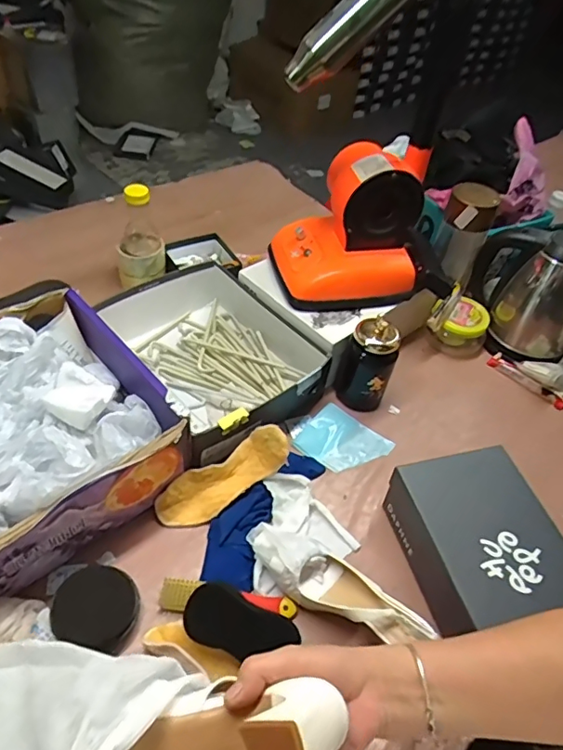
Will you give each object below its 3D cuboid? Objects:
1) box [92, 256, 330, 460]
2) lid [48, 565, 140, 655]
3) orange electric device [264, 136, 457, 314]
[{"bbox_3d":[-0.120,-0.048,0.867,0.261,0.104,0.373,-24,55,-26],"label":"box"},{"bbox_3d":[-0.211,0.267,0.615,0.091,0.030,0.087,4,47,-4],"label":"lid"},{"bbox_3d":[0.136,-0.238,0.851,0.276,0.205,0.154,-4,48,-11],"label":"orange electric device"}]

